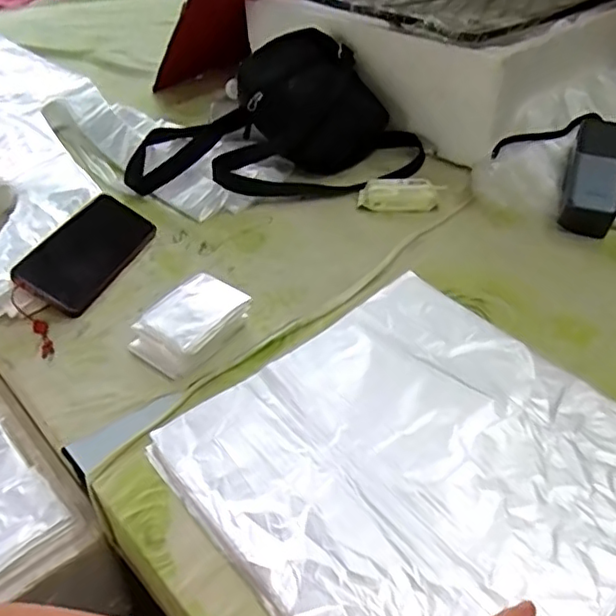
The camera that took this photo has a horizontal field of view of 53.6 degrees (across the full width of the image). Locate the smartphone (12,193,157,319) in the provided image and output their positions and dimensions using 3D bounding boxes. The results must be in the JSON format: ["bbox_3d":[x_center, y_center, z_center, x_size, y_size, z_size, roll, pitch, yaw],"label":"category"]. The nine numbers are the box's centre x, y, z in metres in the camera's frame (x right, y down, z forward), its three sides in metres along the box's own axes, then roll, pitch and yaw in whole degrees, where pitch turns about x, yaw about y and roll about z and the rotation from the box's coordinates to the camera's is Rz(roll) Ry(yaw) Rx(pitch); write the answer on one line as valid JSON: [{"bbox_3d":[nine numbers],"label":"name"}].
[{"bbox_3d":[-0.236,-0.061,0.664,0.085,0.012,0.162,33,50,-2],"label":"smartphone"}]

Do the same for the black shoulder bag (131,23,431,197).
[{"bbox_3d":[-0.045,-0.248,0.793,0.383,0.130,0.186,0,41,4],"label":"black shoulder bag"}]

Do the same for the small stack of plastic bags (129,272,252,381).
[{"bbox_3d":[-0.110,0.013,0.562,0.075,0.037,0.099,27,49,30],"label":"small stack of plastic bags"}]

